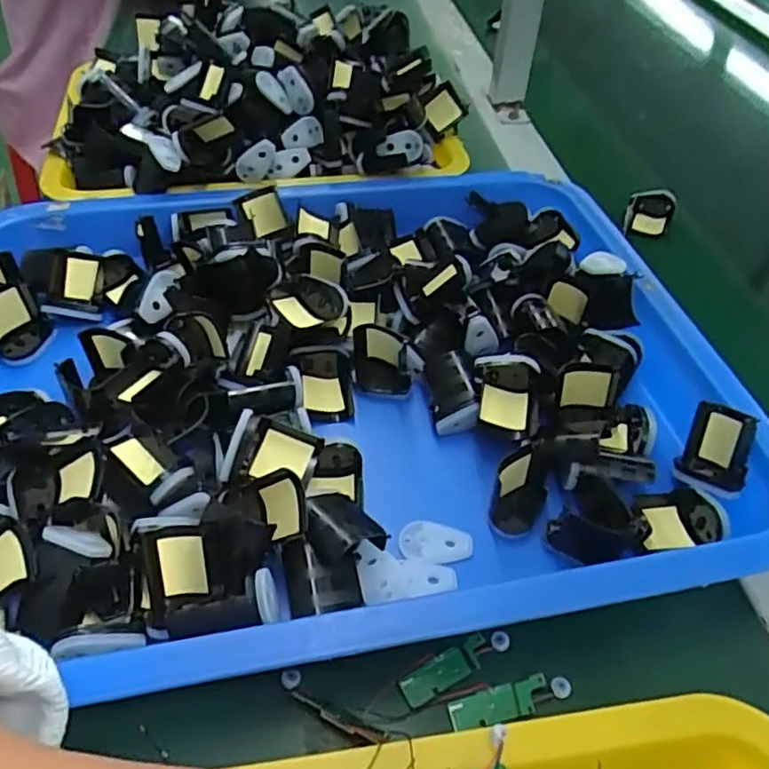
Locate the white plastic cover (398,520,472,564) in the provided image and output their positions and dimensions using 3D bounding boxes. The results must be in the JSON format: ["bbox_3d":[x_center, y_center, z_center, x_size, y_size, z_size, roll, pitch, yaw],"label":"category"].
[{"bbox_3d":[0.025,0.077,0.314,0.035,0.005,0.020,4,47,1],"label":"white plastic cover"}]

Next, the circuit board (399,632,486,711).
[{"bbox_3d":[0.027,0.123,0.277,0.042,0.004,0.013,-23,52,-22],"label":"circuit board"}]

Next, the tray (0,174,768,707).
[{"bbox_3d":[-0.033,-0.008,0.373,0.440,0.049,0.336,-7,48,-9],"label":"tray"}]

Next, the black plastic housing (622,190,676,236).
[{"bbox_3d":[0.222,-0.141,0.537,0.036,0.028,0.038,17,49,13],"label":"black plastic housing"}]

